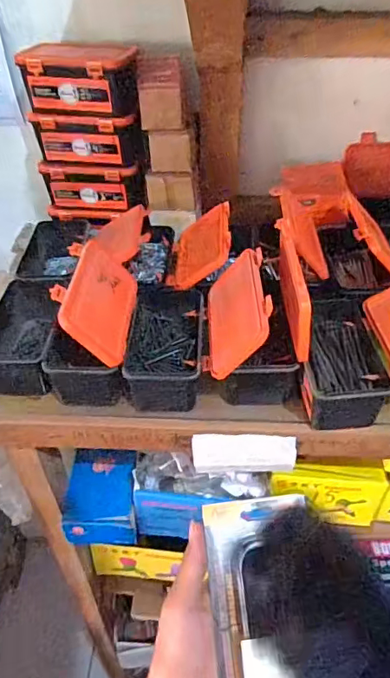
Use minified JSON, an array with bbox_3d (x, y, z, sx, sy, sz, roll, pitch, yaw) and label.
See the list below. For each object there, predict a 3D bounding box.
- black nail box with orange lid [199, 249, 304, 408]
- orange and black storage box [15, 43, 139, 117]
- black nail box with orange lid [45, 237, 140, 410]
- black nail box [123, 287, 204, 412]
[{"bbox_3d":[0.058,-0.019,0.519,0.089,0.103,0.134,1,42,2],"label":"black nail box with orange lid"},{"bbox_3d":[-0.142,-0.327,0.621,0.137,0.072,0.058,4,42,6],"label":"orange and black storage box"},{"bbox_3d":[-0.110,-0.017,0.527,0.078,0.123,0.152,1,42,2],"label":"black nail box with orange lid"},{"bbox_3d":[-0.032,0.004,0.554,0.080,0.058,0.164,0,42,2],"label":"black nail box"}]

